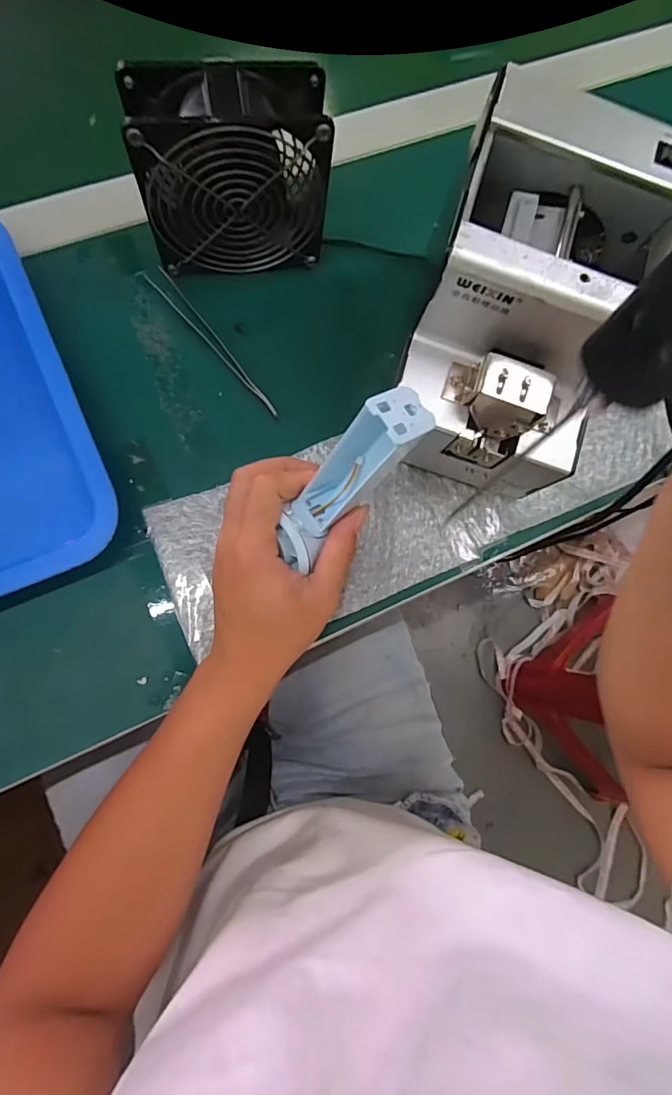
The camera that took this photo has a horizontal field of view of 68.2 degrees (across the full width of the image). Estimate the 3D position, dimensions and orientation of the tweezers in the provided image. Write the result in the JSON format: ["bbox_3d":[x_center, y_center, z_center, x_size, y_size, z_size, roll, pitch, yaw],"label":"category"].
[{"bbox_3d":[-0.091,-0.156,0.370,0.015,0.014,0.148,-43,88,-11],"label":"tweezers"}]

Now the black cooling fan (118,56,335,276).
[{"bbox_3d":[-0.067,-0.243,0.329,0.119,0.115,0.051,-8,84,-7],"label":"black cooling fan"}]

